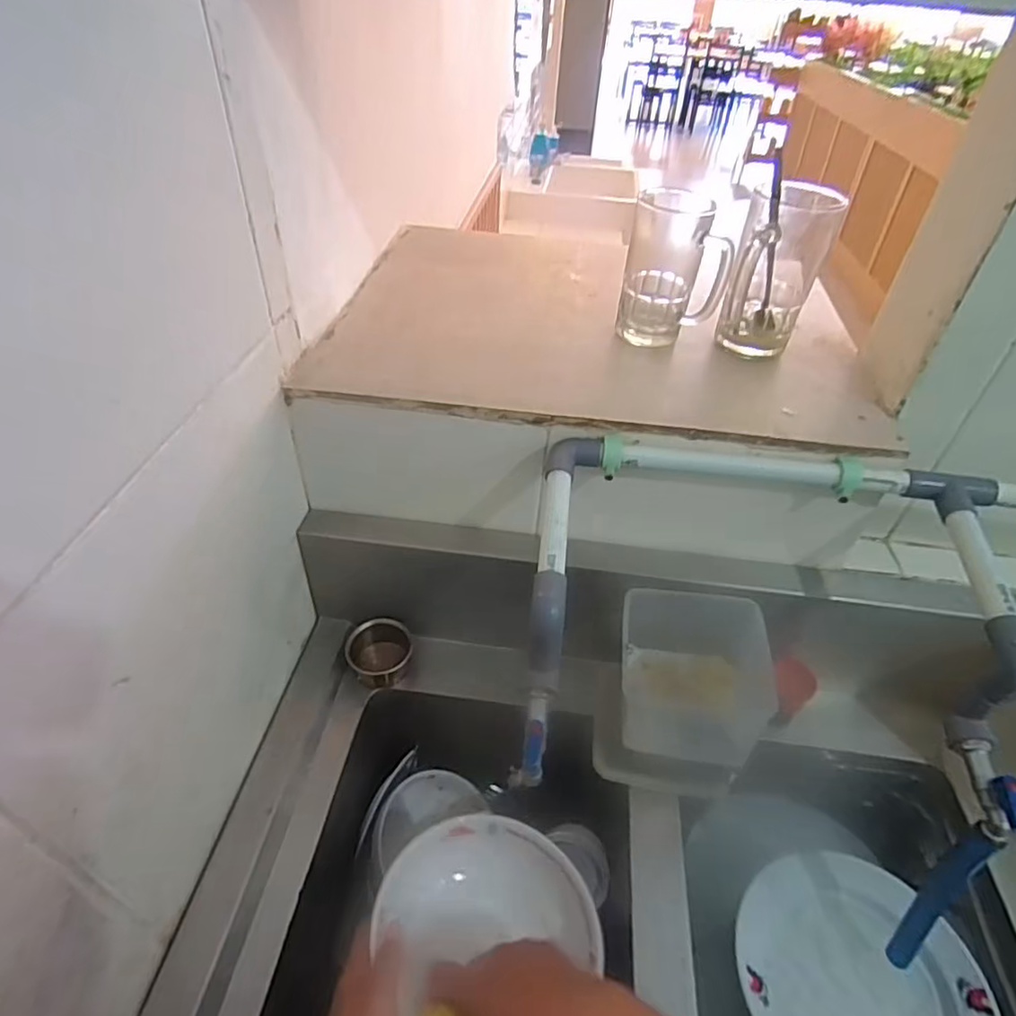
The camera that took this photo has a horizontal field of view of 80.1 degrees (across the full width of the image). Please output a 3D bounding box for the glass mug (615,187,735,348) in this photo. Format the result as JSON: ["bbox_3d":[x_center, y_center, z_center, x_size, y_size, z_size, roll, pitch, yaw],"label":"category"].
[{"bbox_3d":[0.178,-0.248,0.643,0.104,0.147,0.085,13,43,10],"label":"glass mug"}]

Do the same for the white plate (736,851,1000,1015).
[{"bbox_3d":[0.311,0.417,0.531,0.197,0.032,0.192,2,42,-2],"label":"white plate"}]

